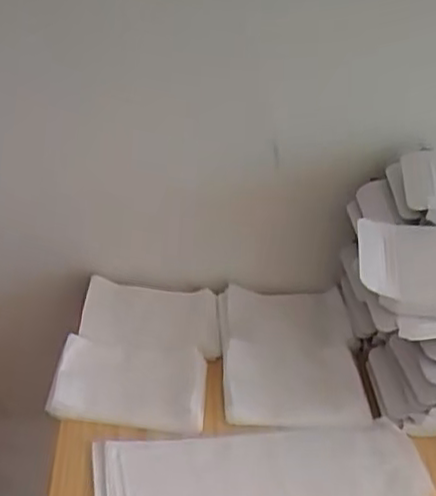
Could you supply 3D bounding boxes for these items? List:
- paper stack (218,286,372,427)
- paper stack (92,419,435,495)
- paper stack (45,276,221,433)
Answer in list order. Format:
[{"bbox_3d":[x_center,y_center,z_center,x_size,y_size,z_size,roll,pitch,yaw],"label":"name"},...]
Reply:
[{"bbox_3d":[0.066,0.096,0.647,0.125,0.020,0.149,1,39,-3],"label":"paper stack"},{"bbox_3d":[0.036,0.184,0.560,0.263,0.015,0.090,-3,39,-10],"label":"paper stack"},{"bbox_3d":[-0.069,0.092,0.637,0.129,0.024,0.154,7,39,4],"label":"paper stack"}]

